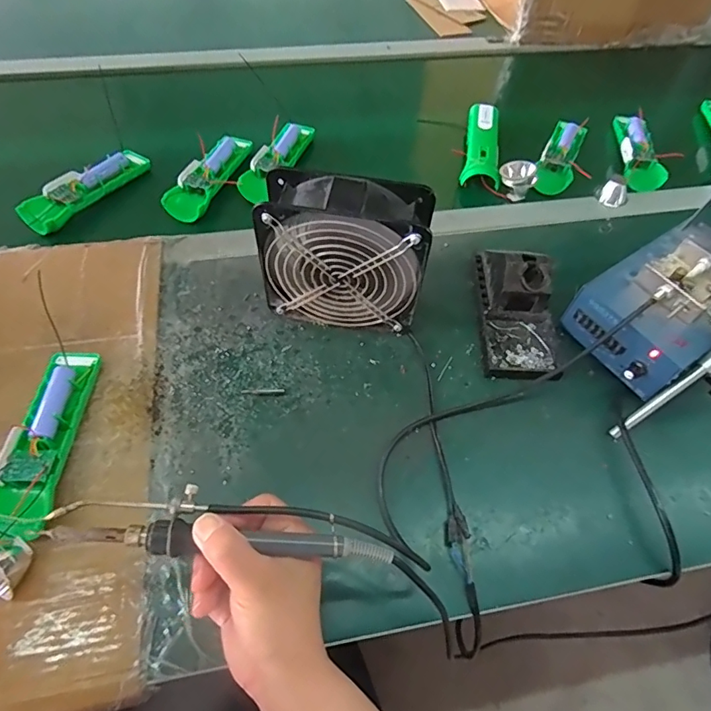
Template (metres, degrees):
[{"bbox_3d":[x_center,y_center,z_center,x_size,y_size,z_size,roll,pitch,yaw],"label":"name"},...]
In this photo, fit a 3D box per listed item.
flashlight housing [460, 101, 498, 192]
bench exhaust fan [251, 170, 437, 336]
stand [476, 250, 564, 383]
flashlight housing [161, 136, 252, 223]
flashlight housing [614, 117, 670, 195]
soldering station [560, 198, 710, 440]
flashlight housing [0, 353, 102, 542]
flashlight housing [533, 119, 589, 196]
[{"bbox_3d":[0.171,-0.286,0.648,0.047,0.034,0.133,8,57,3],"label":"flashlight housing"},{"bbox_3d":[-0.010,-0.091,0.460,0.154,0.152,0.062,10,57,4],"label":"bench exhaust fan"},{"bbox_3d":[0.171,-0.056,0.493,0.075,0.076,0.152,3,57,0],"label":"stand"},{"bbox_3d":[-0.189,-0.233,0.616,0.048,0.030,0.161,16,58,8],"label":"flashlight housing"},{"bbox_3d":[0.378,-0.278,0.647,0.050,0.035,0.142,5,57,1],"label":"flashlight housing"},{"bbox_3d":[0.316,-0.047,0.457,0.211,0.141,0.150,-27,62,-18],"label":"soldering station"},{"bbox_3d":[-0.258,0.068,0.403,0.040,0.029,0.164,3,57,-1],"label":"flashlight housing"},{"bbox_3d":[0.274,-0.265,0.643,0.043,0.029,0.127,21,59,11],"label":"flashlight housing"}]

